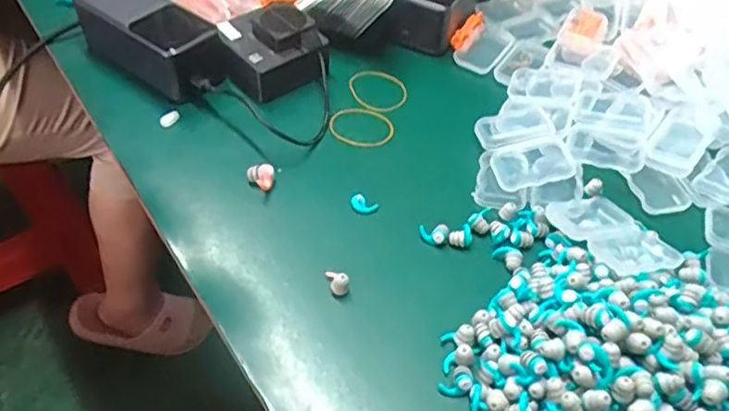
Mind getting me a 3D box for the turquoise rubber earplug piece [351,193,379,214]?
[{"bbox_3d":[-0.001,-0.001,0.429,0.018,0.009,0.011,9,52,10],"label":"turquoise rubber earplug piece"}]

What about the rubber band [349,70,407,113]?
[{"bbox_3d":[0.013,-0.096,0.516,0.044,0.007,0.050,-22,53,-15],"label":"rubber band"}]

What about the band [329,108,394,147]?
[{"bbox_3d":[-0.002,-0.061,0.485,0.047,0.005,0.045,4,54,-6],"label":"band"}]

